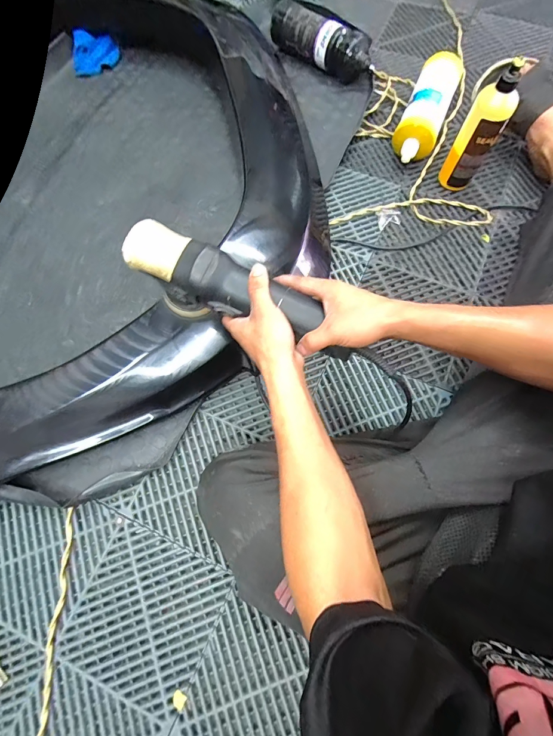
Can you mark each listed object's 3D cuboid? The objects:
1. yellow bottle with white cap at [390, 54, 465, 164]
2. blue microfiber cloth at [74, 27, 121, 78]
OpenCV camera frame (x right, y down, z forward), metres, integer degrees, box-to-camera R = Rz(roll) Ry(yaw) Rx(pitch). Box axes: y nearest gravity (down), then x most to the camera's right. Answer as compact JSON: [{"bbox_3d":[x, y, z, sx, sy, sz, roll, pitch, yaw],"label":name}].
[{"bbox_3d":[0.314,-0.540,0.706,0.084,0.092,0.235,22,76,8],"label":"yellow bottle with white cap"},{"bbox_3d":[-0.463,-0.808,0.849,0.128,0.036,0.111,-21,74,-4],"label":"blue microfiber cloth"}]

